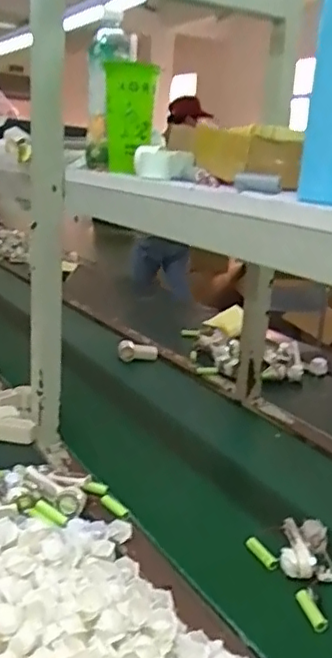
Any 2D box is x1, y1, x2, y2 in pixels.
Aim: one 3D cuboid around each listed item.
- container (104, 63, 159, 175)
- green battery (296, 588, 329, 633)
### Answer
[{"bbox_3d":[-0.046,-0.263,0.760,0.060,0.127,0.058,2,17,-6],"label":"container"},{"bbox_3d":[0.164,0.316,0.674,0.016,0.015,0.049,-4,33,-23],"label":"green battery"}]

